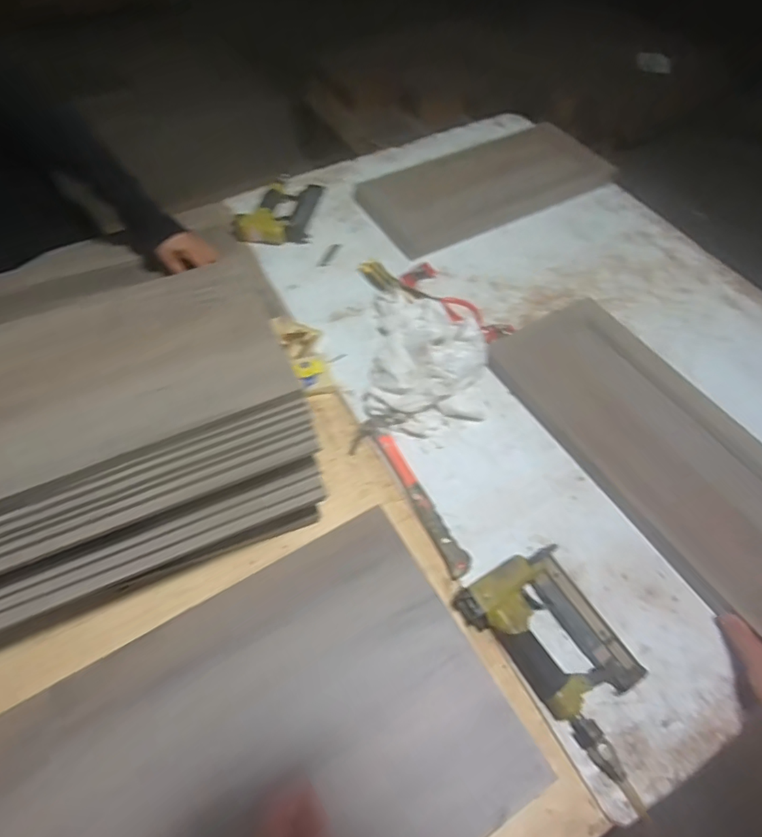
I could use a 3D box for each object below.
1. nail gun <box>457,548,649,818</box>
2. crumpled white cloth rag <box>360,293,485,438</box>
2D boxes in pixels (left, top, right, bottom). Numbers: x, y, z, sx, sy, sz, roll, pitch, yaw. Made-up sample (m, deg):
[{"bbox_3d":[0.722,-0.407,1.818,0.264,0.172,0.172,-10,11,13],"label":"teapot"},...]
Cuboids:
[{"bbox_3d":[0.233,0.279,0.610,0.146,0.040,0.272,-33,63,-21],"label":"nail gun"},{"bbox_3d":[0.078,-0.110,0.827,0.191,0.077,0.284,5,56,2],"label":"crumpled white cloth rag"}]

